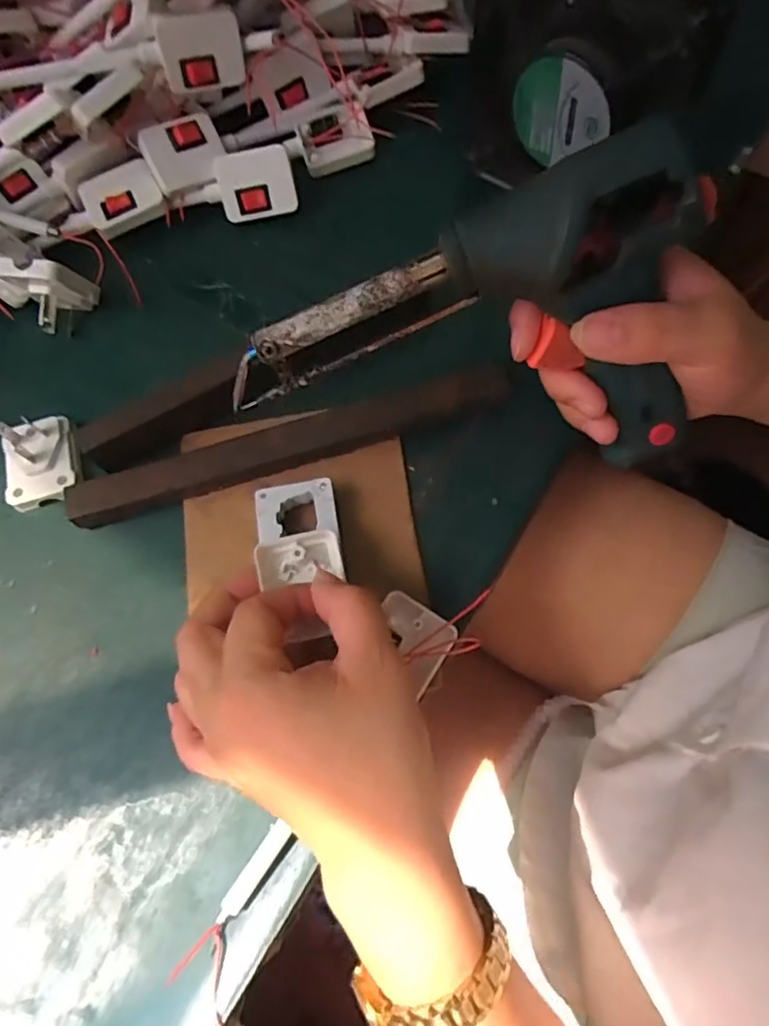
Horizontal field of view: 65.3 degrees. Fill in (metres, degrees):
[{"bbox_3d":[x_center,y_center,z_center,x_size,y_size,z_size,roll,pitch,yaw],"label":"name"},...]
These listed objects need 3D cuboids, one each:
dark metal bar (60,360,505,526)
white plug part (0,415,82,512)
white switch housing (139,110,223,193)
[{"bbox_3d":[-0.048,-0.036,0.318,0.229,0.019,0.023,-17,70,-4],"label":"dark metal bar"},{"bbox_3d":[-0.183,-0.029,0.317,0.037,0.025,0.044,-15,70,-3],"label":"white plug part"},{"bbox_3d":[-0.122,-0.221,0.370,0.046,0.010,0.036,-26,112,-6],"label":"white switch housing"}]

